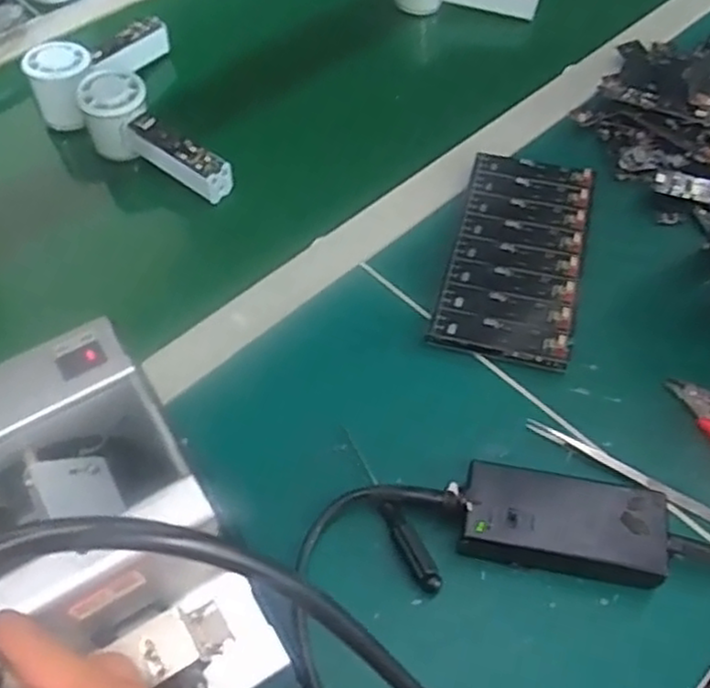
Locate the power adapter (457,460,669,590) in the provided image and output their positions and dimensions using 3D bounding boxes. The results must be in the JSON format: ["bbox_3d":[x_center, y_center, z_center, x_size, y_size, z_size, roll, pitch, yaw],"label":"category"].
[{"bbox_3d":[0.122,0.106,0.432,0.113,0.034,0.054,9,58,6],"label":"power adapter"}]

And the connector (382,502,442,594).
[{"bbox_3d":[0.033,0.120,0.434,0.014,0.012,0.058,-26,61,-15],"label":"connector"}]

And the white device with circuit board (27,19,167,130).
[{"bbox_3d":[-0.237,-0.263,0.687,0.060,0.072,0.151,19,60,12],"label":"white device with circuit board"}]

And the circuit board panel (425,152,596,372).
[{"bbox_3d":[0.124,-0.074,0.557,0.096,0.011,0.193,13,59,8],"label":"circuit board panel"}]

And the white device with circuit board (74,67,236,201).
[{"bbox_3d":[-0.170,-0.173,0.618,0.145,0.059,0.051,37,65,20],"label":"white device with circuit board"}]

